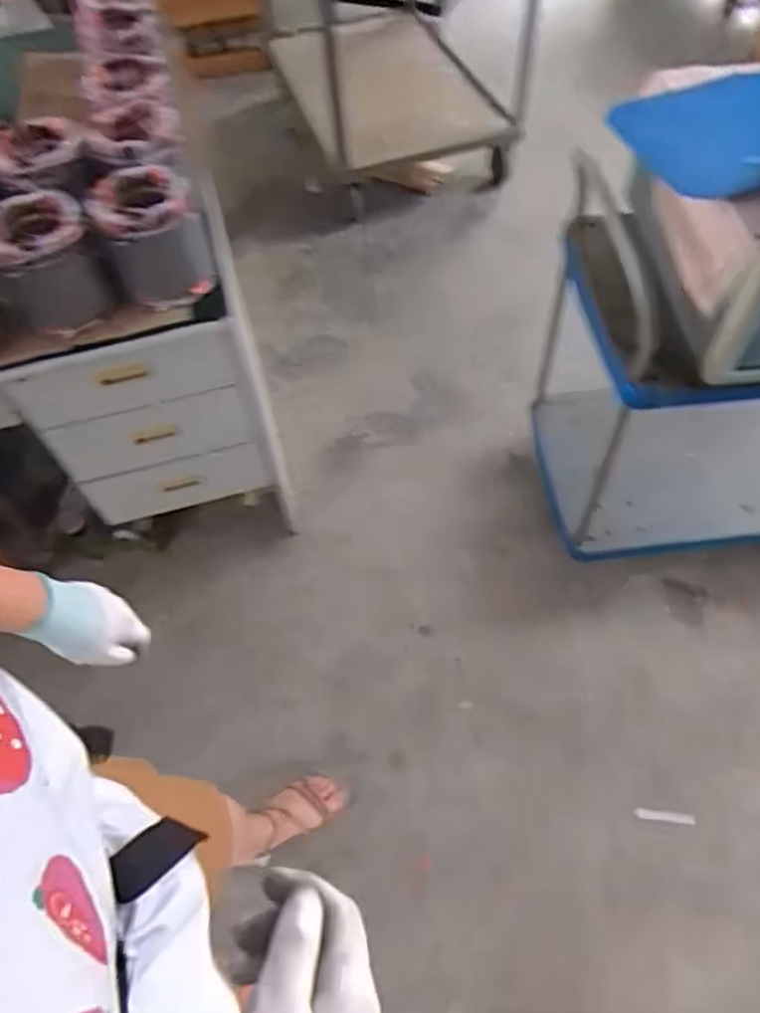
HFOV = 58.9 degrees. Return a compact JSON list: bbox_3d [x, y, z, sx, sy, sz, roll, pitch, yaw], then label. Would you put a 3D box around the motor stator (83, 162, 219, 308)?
[{"bbox_3d":[-0.345,-0.411,1.029,0.149,0.160,0.143,-12,58,-4],"label":"motor stator"}]

